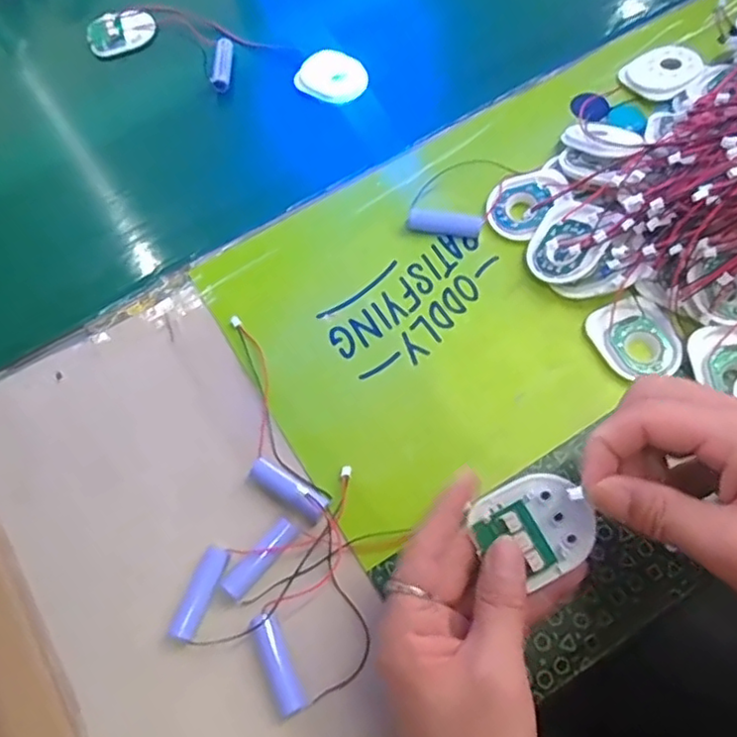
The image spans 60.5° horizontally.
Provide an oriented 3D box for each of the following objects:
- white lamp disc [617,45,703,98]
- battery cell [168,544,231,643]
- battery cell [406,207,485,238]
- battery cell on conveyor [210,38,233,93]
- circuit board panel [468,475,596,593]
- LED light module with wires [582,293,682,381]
[{"bbox_3d":[0.220,-0.224,0.476,0.049,0.014,0.048,-2,64,4],"label":"white lamp disc"},{"bbox_3d":[-0.092,0.124,0.348,0.013,0.014,0.049,18,67,13],"label":"battery cell"},{"bbox_3d":[0.053,-0.101,0.437,0.051,0.014,0.013,5,65,8],"label":"battery cell"},{"bbox_3d":[-0.124,-0.257,0.533,0.017,0.011,0.055,-1,64,5],"label":"battery cell on conveyor"},{"bbox_3d":[0.080,0.077,0.308,0.053,0.015,0.046,-26,66,-11],"label":"circuit board panel"},{"bbox_3d":[0.167,-0.019,0.394,0.047,0.008,0.055,-22,64,-5],"label":"LED light module with wires"}]

